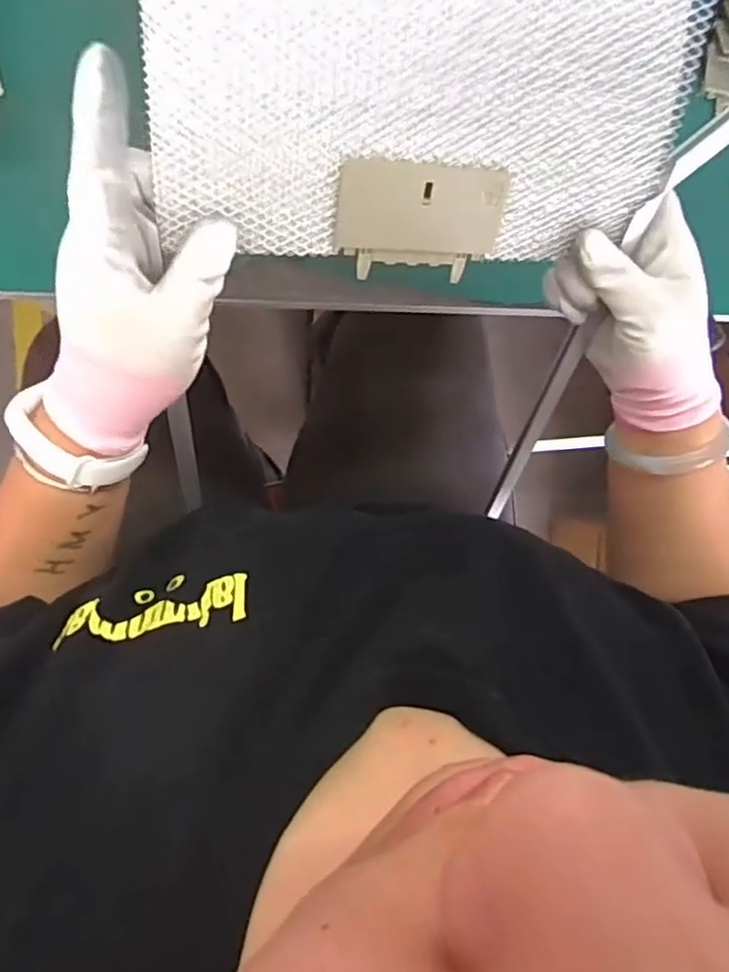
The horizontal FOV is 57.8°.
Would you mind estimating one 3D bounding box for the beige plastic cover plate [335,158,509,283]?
[{"bbox_3d":[0.028,-0.132,0.329,0.083,0.005,0.054,-2,132,-11],"label":"beige plastic cover plate"}]

